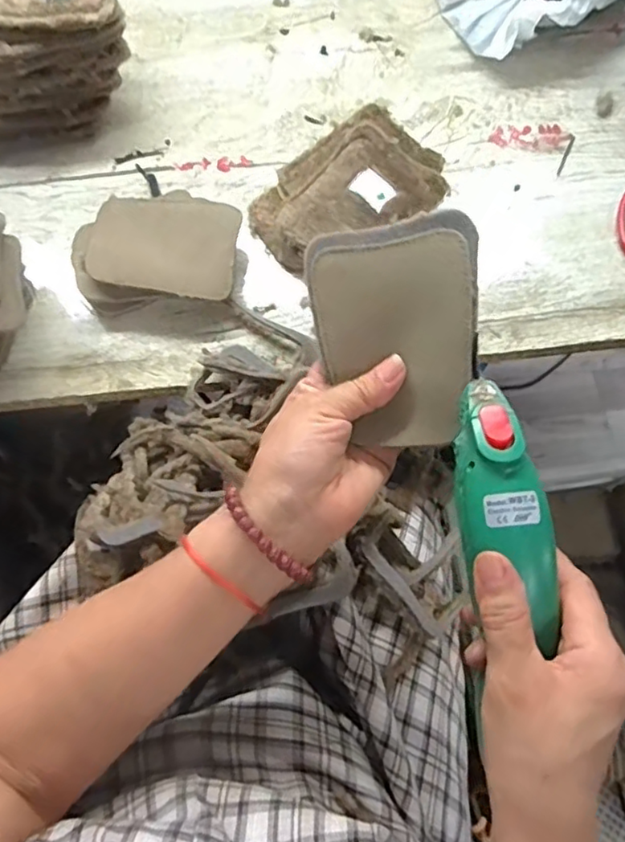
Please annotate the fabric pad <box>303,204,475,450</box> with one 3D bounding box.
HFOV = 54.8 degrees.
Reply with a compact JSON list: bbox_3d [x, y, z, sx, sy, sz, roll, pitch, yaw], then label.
[{"bbox_3d":[0.048,-0.047,0.336,0.090,0.009,0.121,-6,100,22],"label":"fabric pad"}]

